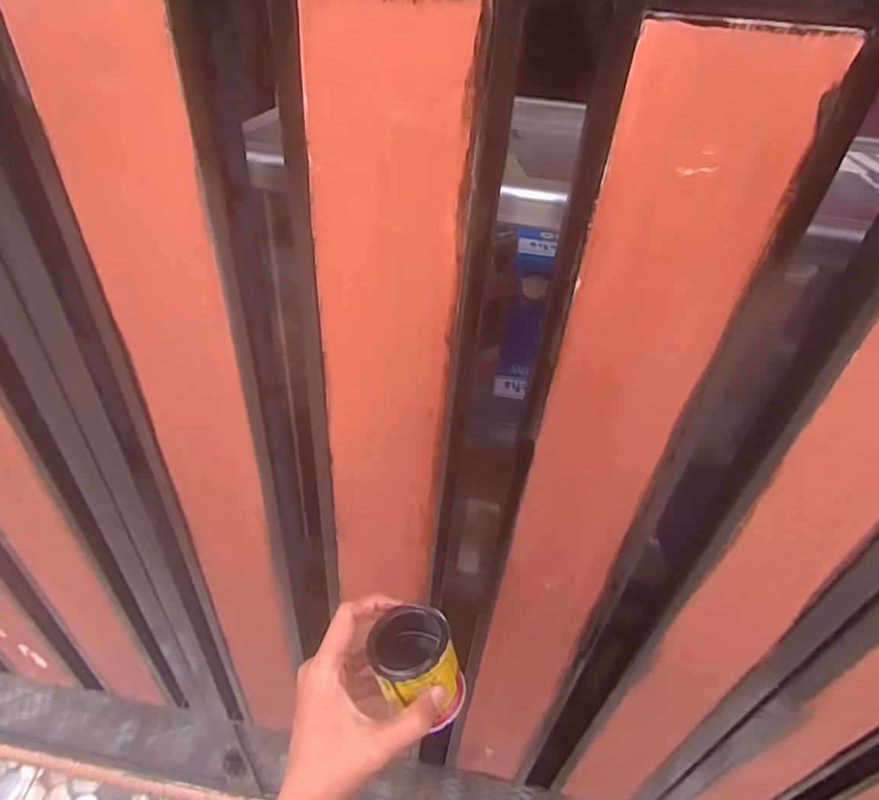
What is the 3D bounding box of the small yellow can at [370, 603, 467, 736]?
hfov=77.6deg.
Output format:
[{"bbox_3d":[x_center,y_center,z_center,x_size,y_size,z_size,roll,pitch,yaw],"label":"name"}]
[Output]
[{"bbox_3d":[-0.016,0.191,0.385,0.058,0.069,0.060,13,39,37],"label":"small yellow can"}]

